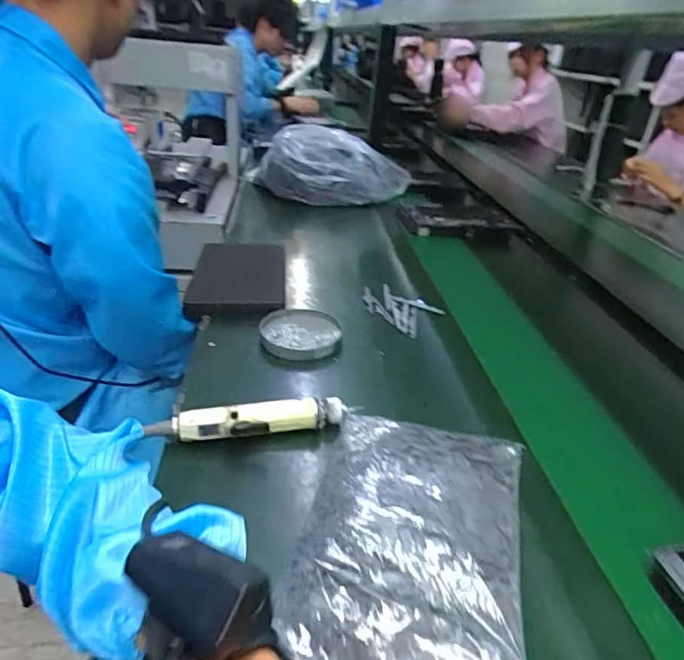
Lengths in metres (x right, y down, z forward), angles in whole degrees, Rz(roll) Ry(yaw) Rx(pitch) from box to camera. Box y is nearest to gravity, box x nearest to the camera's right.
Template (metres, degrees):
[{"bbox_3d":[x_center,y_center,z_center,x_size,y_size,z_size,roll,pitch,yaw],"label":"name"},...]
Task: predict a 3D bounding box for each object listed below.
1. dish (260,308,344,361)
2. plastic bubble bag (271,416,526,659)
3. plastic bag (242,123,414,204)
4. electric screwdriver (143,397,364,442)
[{"bbox_3d":[-0.058,0.005,0.728,0.111,0.026,0.113,5,31,-2],"label":"dish"},{"bbox_3d":[0.061,0.176,0.431,0.177,0.036,0.277,12,31,10],"label":"plastic bubble bag"},{"bbox_3d":[-0.050,-0.414,1.320,0.445,0.179,0.219,7,31,3],"label":"plastic bag"},{"bbox_3d":[-0.093,0.101,0.543,0.219,0.039,0.034,-1,31,-11],"label":"electric screwdriver"}]

